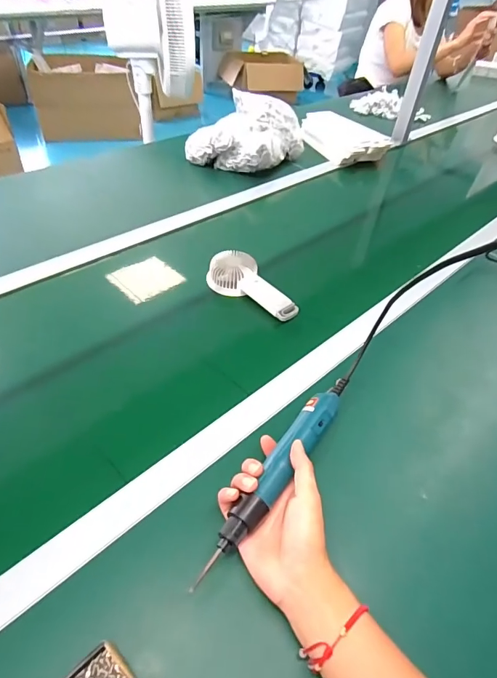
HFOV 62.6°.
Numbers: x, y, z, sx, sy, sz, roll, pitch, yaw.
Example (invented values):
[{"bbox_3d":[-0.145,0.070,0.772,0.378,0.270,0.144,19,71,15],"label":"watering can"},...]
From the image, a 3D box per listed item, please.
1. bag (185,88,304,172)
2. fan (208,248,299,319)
[{"bbox_3d":[-0.005,-0.531,1.058,0.217,0.125,0.243,31,50,23],"label":"bag"},{"bbox_3d":[0.010,-0.090,0.681,0.170,0.052,0.062,31,50,23],"label":"fan"}]

